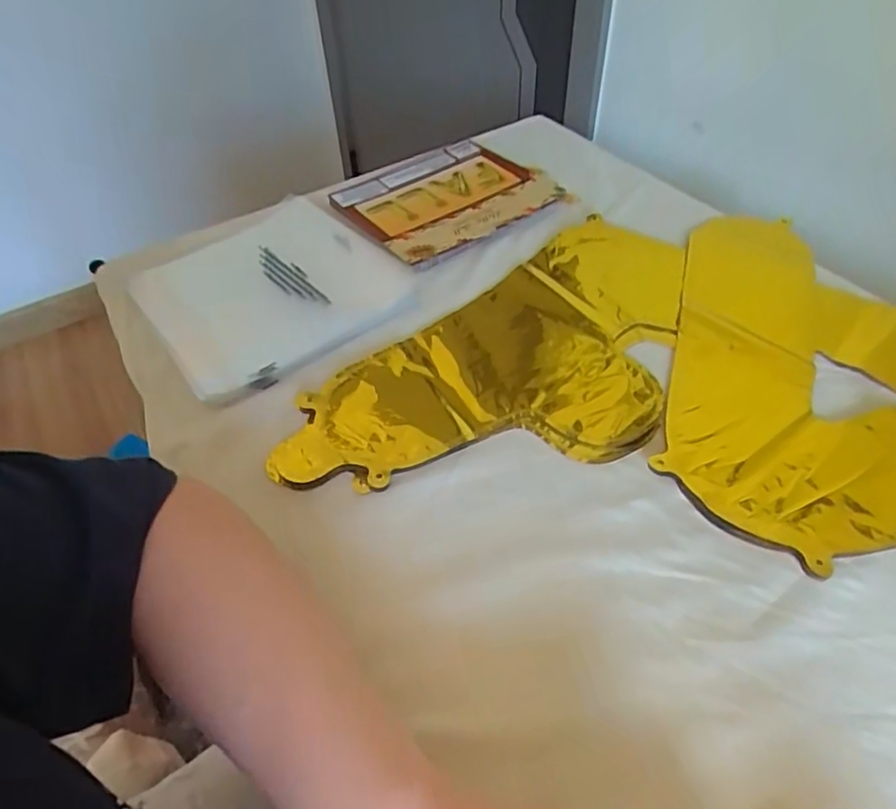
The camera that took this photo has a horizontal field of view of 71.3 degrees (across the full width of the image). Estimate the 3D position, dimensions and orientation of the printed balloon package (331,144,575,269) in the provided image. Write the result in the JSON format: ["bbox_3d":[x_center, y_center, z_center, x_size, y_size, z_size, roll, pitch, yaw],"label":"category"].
[{"bbox_3d":[-0.005,-0.228,0.674,0.214,0.014,0.181,-31,54,-24],"label":"printed balloon package"}]

